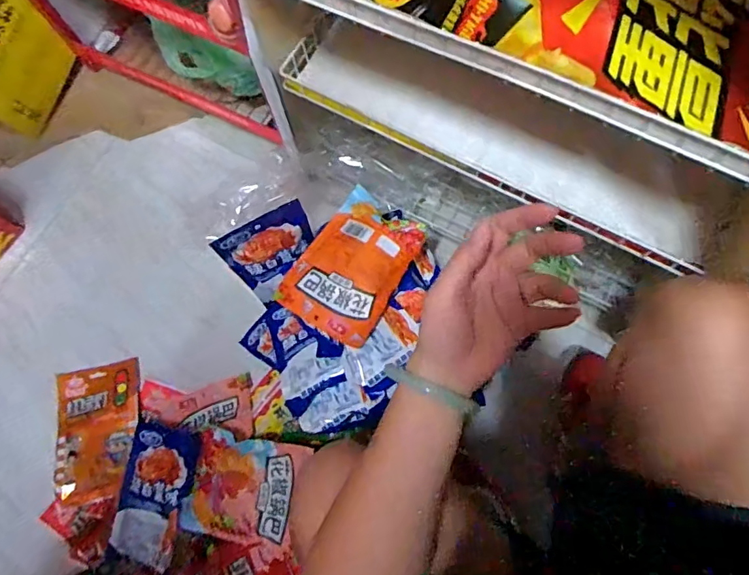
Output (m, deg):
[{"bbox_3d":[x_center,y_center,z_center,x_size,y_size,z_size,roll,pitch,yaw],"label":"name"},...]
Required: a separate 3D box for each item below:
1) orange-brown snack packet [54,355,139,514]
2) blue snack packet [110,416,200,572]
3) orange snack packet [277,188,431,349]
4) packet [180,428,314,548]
[{"bbox_3d":[-0.468,0.242,0.856,0.152,0.032,0.225,-15,69,13],"label":"orange-brown snack packet"},{"bbox_3d":[-0.342,0.322,0.784,0.119,0.023,0.199,2,77,19],"label":"blue snack packet"},{"bbox_3d":[-0.030,-0.037,0.761,0.148,0.030,0.220,29,77,10],"label":"orange snack packet"},{"bbox_3d":[-0.191,0.297,0.750,0.190,0.038,0.146,4,80,19],"label":"packet"}]

